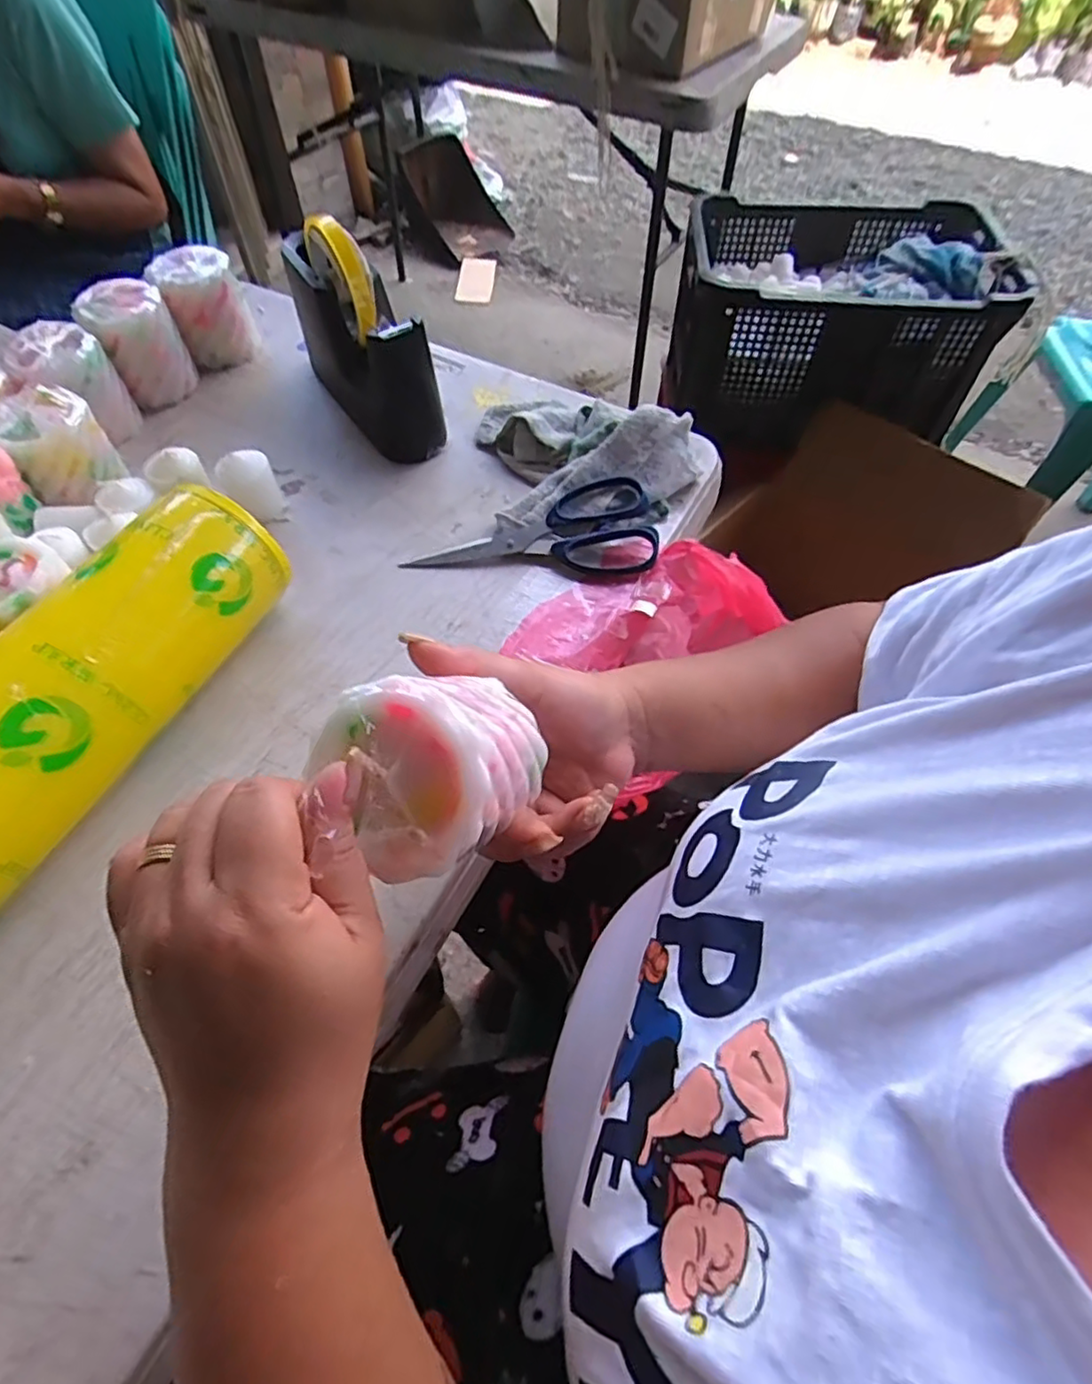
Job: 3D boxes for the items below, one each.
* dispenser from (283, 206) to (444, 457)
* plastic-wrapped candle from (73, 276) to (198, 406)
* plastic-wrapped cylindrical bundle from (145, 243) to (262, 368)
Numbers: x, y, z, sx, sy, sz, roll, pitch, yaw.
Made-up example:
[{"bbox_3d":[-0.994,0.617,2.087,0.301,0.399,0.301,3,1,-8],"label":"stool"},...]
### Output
[{"bbox_3d":[-0.150,-0.284,0.512,0.056,0.131,0.169,-30,63,-18],"label":"dispenser"},{"bbox_3d":[-0.347,-0.297,0.547,0.066,0.077,0.059,-20,60,-13],"label":"plastic-wrapped candle"},{"bbox_3d":[-0.307,-0.346,0.579,0.068,0.079,0.054,-15,59,-11],"label":"plastic-wrapped cylindrical bundle"}]

